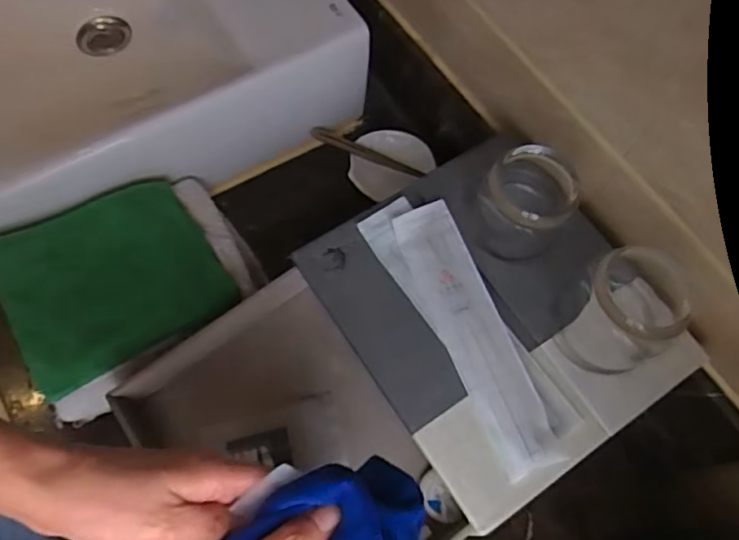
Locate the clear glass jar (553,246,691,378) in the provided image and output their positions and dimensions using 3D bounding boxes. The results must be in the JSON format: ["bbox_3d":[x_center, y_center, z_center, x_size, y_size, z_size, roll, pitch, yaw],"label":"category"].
[{"bbox_3d":[0.182,0.028,0.428,0.068,0.067,0.073,1,67,-3],"label":"clear glass jar"}]

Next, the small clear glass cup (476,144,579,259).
[{"bbox_3d":[0.122,-0.053,0.465,0.064,0.055,0.066,1,67,-3],"label":"small clear glass cup"}]

